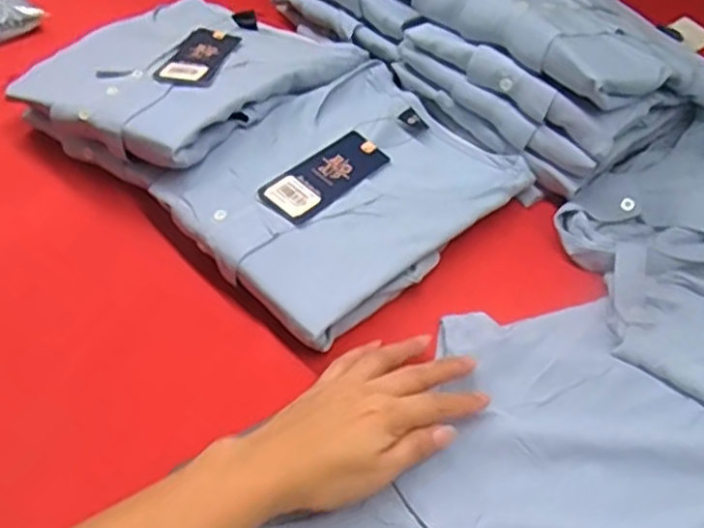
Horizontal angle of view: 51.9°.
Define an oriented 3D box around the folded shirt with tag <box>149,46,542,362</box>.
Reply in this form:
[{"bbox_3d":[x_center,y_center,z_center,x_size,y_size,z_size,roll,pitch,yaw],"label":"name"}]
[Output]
[{"bbox_3d":[-0.007,-0.067,0.602,0.260,0.032,0.211,-31,55,-32],"label":"folded shirt with tag"}]

